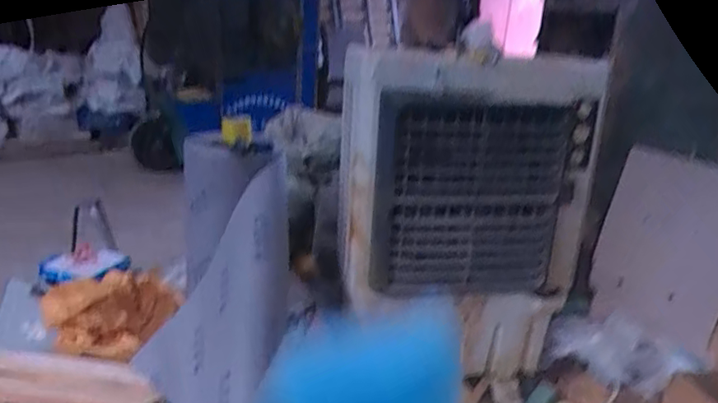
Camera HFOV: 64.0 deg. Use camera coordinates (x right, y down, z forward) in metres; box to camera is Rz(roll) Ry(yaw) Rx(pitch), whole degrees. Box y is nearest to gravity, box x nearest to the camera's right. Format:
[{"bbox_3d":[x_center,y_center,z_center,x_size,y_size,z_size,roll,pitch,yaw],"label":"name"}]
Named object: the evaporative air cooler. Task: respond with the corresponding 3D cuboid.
[{"bbox_3d":[0.333,-0.081,1.841,0.779,0.754,0.448,-1,21,-11],"label":"evaporative air cooler"}]

